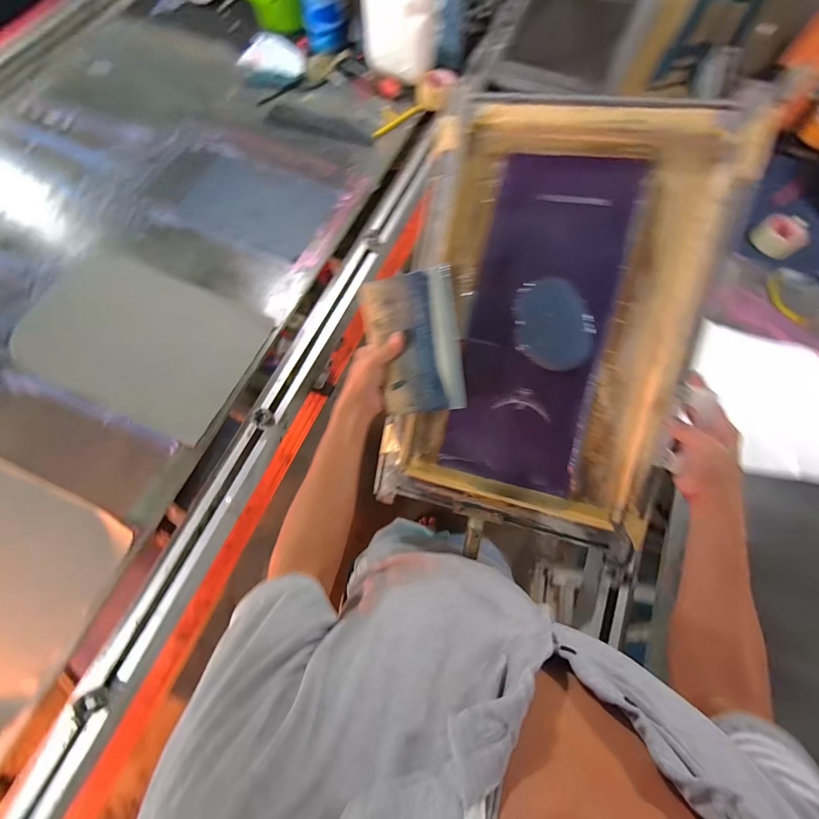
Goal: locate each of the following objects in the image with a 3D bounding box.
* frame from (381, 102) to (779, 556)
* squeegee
[{"bbox_3d":[0.205,-0.125,0.557,0.413,0.066,0.621,12,98,13],"label":"frame"},{"bbox_3d":[0.009,-0.091,0.515,0.129,0.025,0.197,-11,105,7],"label":"squeegee"}]

